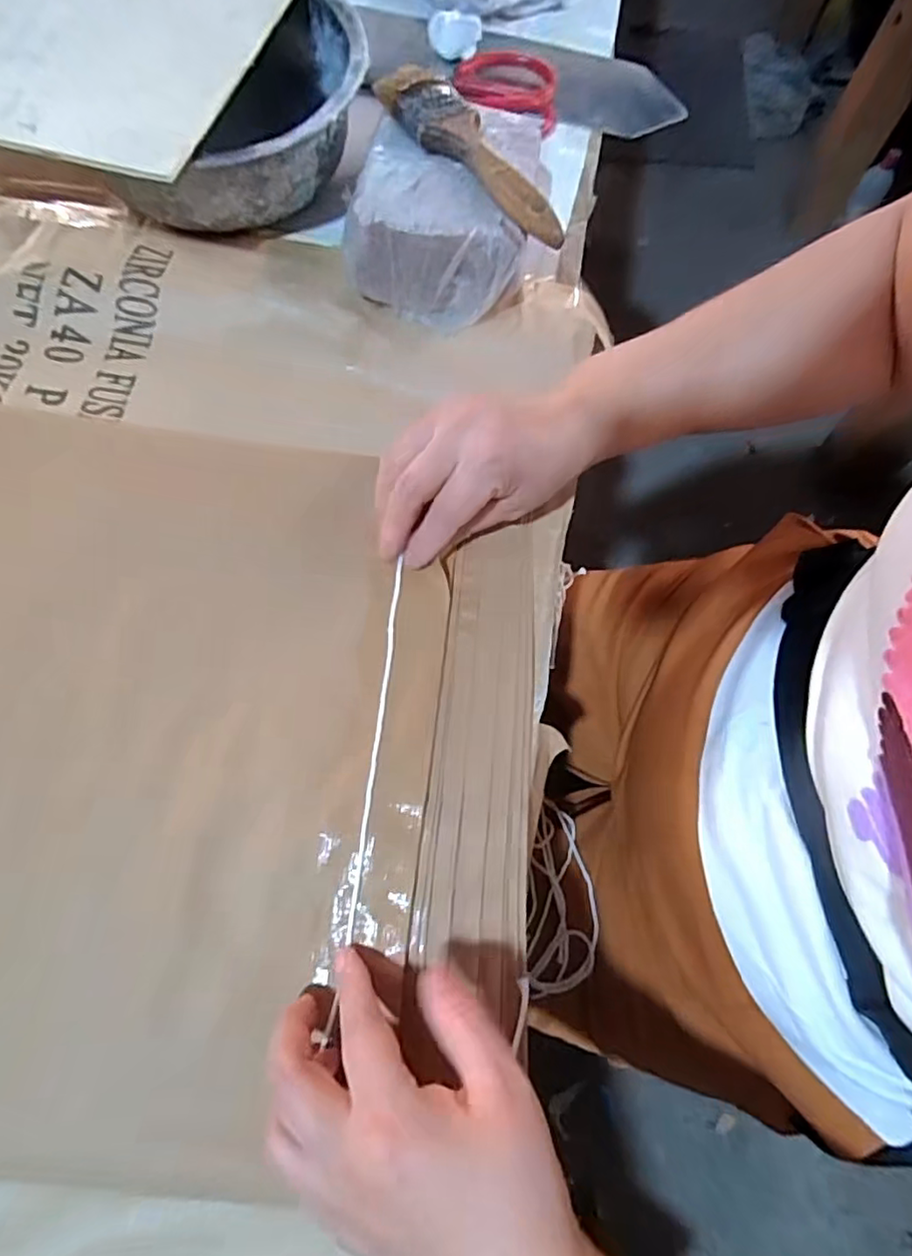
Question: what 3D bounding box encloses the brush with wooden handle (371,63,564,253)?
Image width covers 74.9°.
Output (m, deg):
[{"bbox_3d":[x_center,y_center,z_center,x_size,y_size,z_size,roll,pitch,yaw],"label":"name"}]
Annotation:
[{"bbox_3d":[0.013,-0.306,0.382,0.044,0.016,0.176,-31,77,-12],"label":"brush with wooden handle"}]

